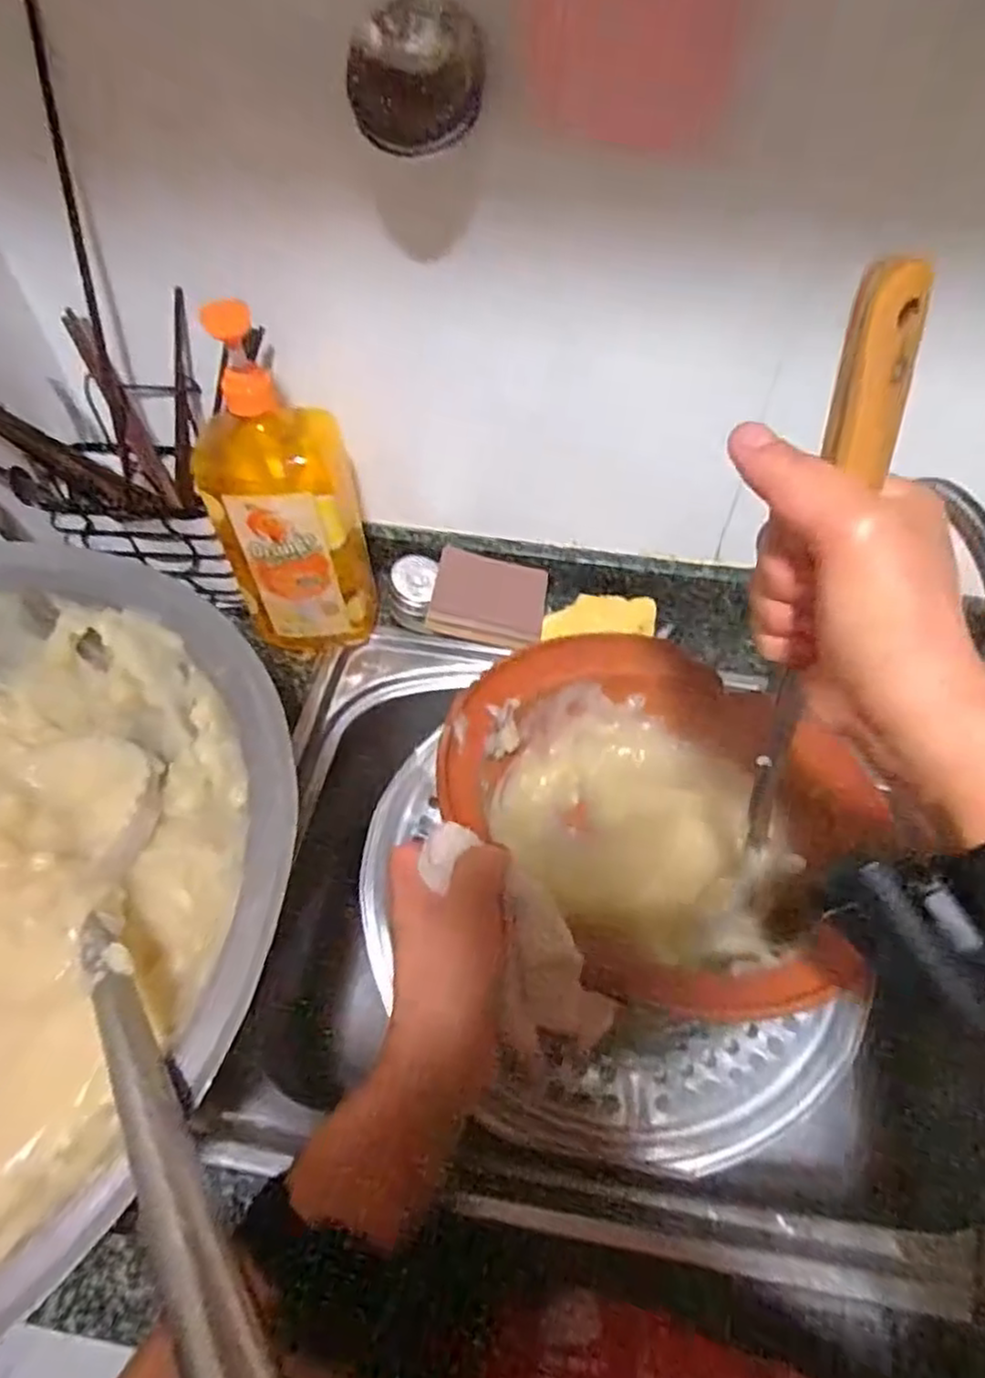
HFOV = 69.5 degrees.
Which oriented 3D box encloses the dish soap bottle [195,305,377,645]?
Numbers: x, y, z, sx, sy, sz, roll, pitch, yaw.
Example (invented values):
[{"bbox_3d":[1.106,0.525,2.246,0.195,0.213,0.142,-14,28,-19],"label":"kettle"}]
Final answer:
[{"bbox_3d":[-0.162,-0.144,0.554,0.111,0.281,0.085,-10,54,-7],"label":"dish soap bottle"}]

